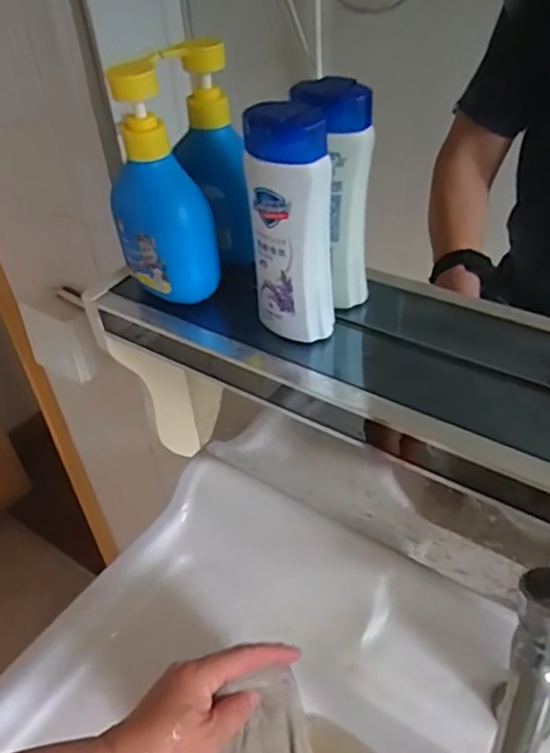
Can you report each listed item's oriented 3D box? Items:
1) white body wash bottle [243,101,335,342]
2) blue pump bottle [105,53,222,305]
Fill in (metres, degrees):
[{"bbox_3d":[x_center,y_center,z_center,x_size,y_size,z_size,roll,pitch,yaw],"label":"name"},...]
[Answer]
[{"bbox_3d":[0.011,-0.097,0.415,0.054,0.154,0.043,-2,40,4],"label":"white body wash bottle"},{"bbox_3d":[-0.086,-0.134,0.454,0.065,0.158,0.058,-19,42,-15],"label":"blue pump bottle"}]

